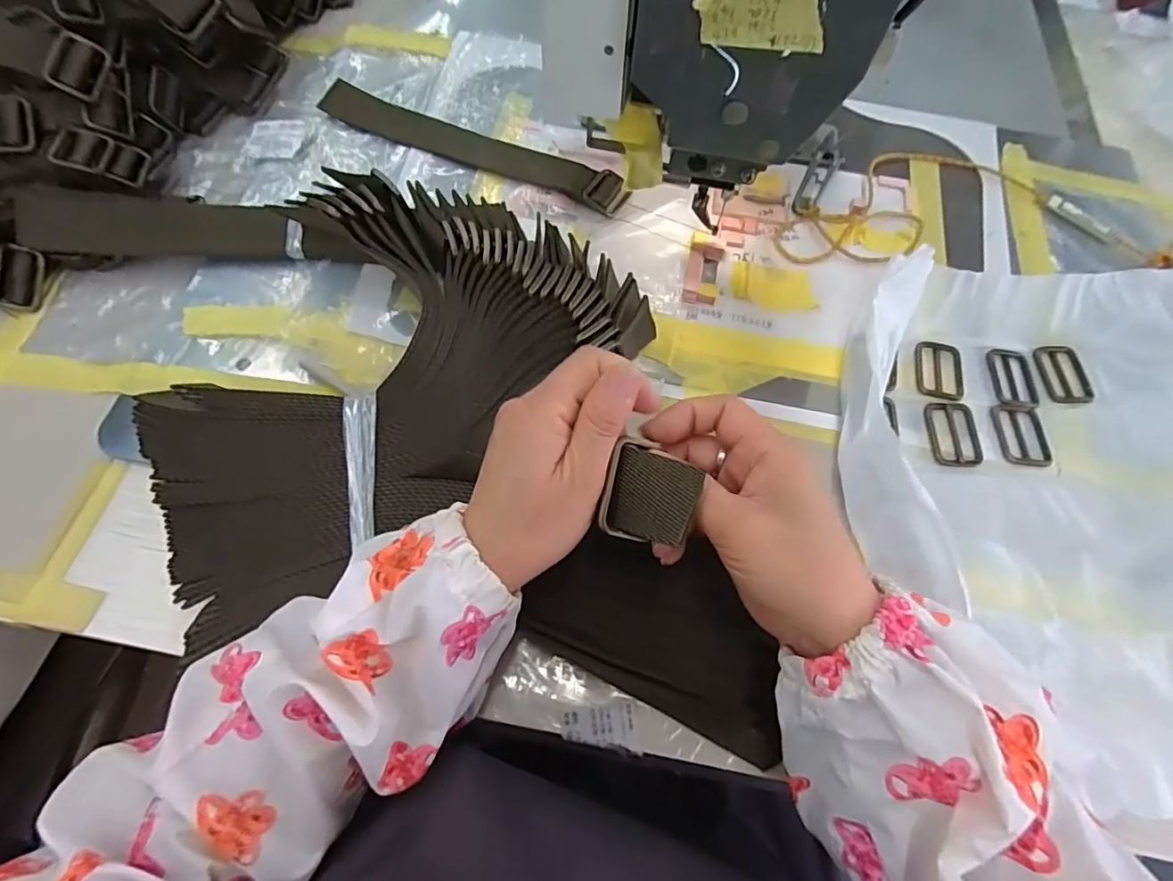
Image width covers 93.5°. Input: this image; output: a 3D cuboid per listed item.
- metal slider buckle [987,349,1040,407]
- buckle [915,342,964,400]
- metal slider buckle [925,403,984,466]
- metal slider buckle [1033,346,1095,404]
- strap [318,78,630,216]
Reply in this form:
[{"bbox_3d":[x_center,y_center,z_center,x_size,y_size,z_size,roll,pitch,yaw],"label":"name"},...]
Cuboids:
[{"bbox_3d":[0.291,-0.042,0.375,0.028,0.007,0.042,3,65,0],"label":"metal slider buckle"},{"bbox_3d":[0.239,-0.048,0.372,0.031,0.004,0.044,12,66,5],"label":"buckle"},{"bbox_3d":[0.235,-0.004,0.352,0.031,0.004,0.045,4,65,1],"label":"metal slider buckle"},{"bbox_3d":[0.326,-0.046,0.376,0.030,0.004,0.044,1,65,-1],"label":"metal slider buckle"},{"bbox_3d":[-0.094,-0.242,0.449,0.269,0.014,0.040,23,67,9],"label":"strap"}]

